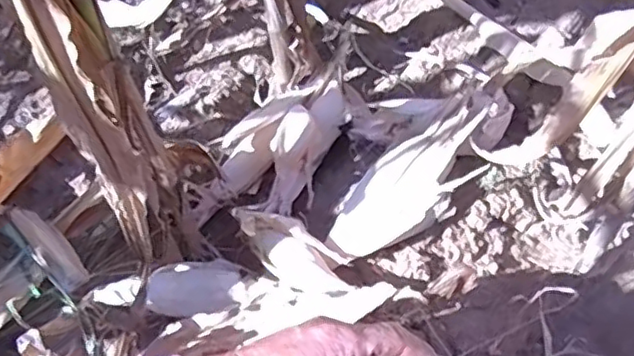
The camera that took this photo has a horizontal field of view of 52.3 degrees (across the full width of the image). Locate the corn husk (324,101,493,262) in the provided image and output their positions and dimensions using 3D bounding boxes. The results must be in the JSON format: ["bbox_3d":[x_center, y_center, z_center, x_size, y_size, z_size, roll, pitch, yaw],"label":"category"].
[{"bbox_3d":[0.126,0.008,0.863,0.270,0.051,0.115,-43,62,-8],"label":"corn husk"}]

